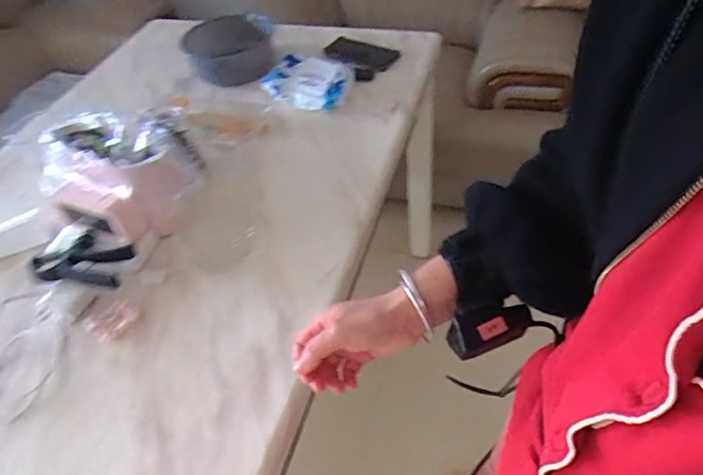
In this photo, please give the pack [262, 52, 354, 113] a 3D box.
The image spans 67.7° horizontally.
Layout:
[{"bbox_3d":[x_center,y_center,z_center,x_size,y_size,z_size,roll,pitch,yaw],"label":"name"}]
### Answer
[{"bbox_3d":[-0.086,-0.322,1.092,0.186,0.047,0.134,29,57,30],"label":"pack"}]

